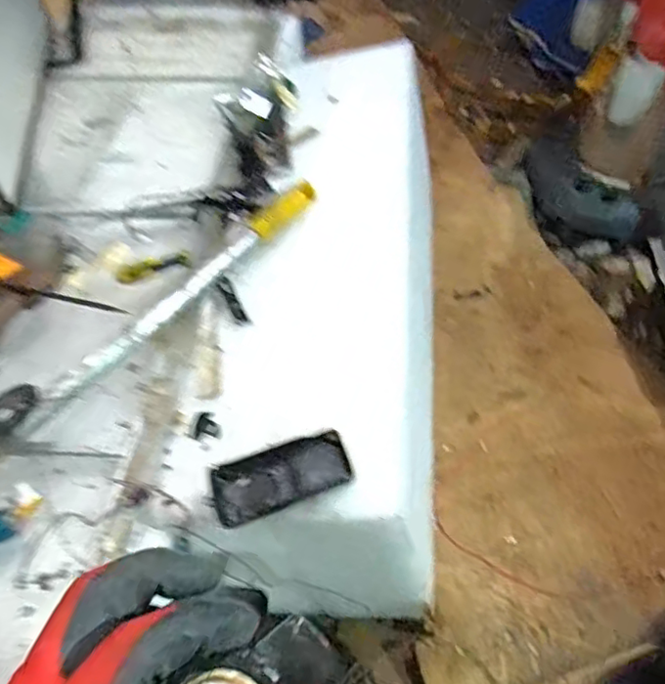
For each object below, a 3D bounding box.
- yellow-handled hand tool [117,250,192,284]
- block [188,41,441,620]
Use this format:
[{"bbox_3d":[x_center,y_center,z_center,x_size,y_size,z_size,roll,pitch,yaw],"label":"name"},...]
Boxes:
[{"bbox_3d":[-0.205,-0.088,0.701,0.082,0.016,0.021,-21,53,-12],"label":"yellow-handled hand tool"},{"bbox_3d":[0.004,-0.063,0.825,0.225,0.265,0.746,2,52,6],"label":"block"}]

